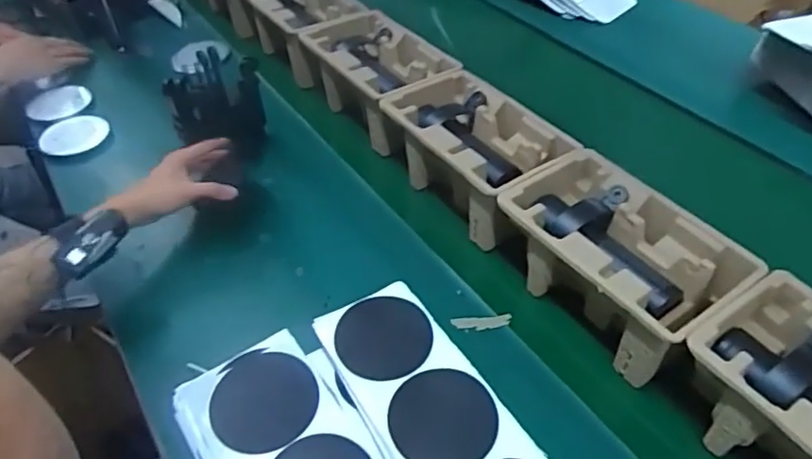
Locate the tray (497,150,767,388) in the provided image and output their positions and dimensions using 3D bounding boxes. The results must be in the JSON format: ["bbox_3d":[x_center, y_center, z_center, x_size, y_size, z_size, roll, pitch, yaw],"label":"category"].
[{"bbox_3d":[0.216,0.037,0.602,0.145,0.113,0.224,-28,53,-22],"label":"tray"}]

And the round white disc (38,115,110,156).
[{"bbox_3d":[-0.502,-0.143,0.860,0.093,0.017,0.093,-1,47,1],"label":"round white disc"}]

